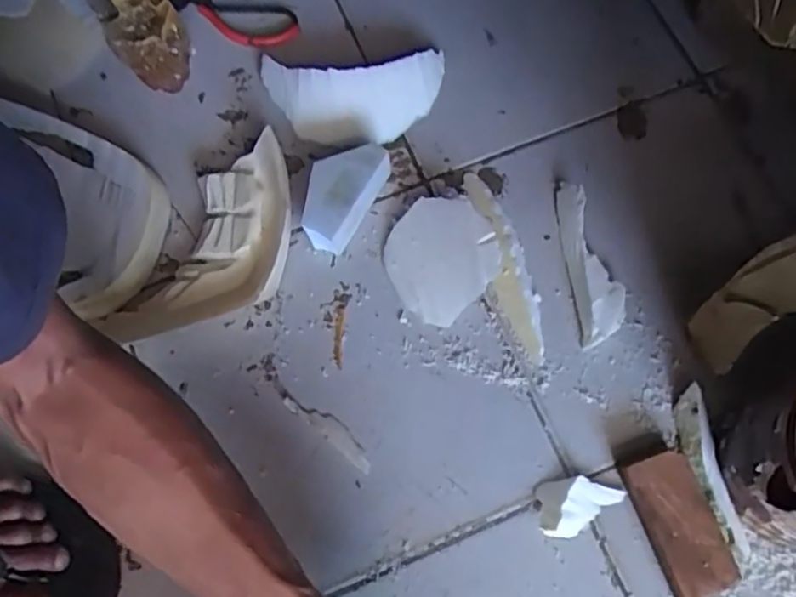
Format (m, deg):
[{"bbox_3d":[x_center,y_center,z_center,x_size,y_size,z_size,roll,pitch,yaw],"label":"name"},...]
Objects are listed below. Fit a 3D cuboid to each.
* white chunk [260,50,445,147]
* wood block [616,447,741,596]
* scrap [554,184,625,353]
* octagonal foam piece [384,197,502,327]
[{"bbox_3d":[-0.043,-0.189,0.646,0.173,0.050,0.095,-3,72,-2],"label":"white chunk"},{"bbox_3d":[0.219,0.178,0.533,0.052,0.028,0.113,-18,73,-6],"label":"wood block"},{"bbox_3d":[0.172,-0.033,0.600,0.040,0.024,0.144,-6,72,-3],"label":"scrap"},{"bbox_3d":[0.037,-0.039,0.597,0.098,0.009,0.101,-43,67,12],"label":"octagonal foam piece"}]

